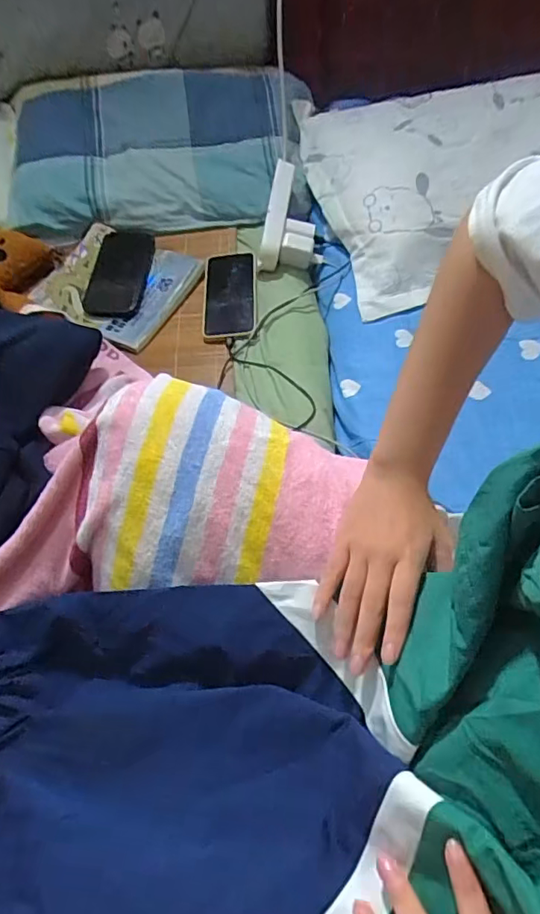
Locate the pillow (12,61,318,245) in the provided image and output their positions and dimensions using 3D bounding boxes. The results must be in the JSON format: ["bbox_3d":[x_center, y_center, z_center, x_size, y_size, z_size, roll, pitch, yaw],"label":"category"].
[{"bbox_3d":[-0.184,-0.524,0.893,0.478,0.124,0.298,-2,59,2],"label":"pillow"}]

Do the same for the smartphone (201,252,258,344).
[{"bbox_3d":[-0.058,-0.244,0.785,0.076,0.016,0.174,-2,61,3],"label":"smartphone"}]

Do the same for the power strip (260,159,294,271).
[{"bbox_3d":[0.011,-0.372,0.810,0.029,0.024,0.182,8,78,7],"label":"power strip"}]

